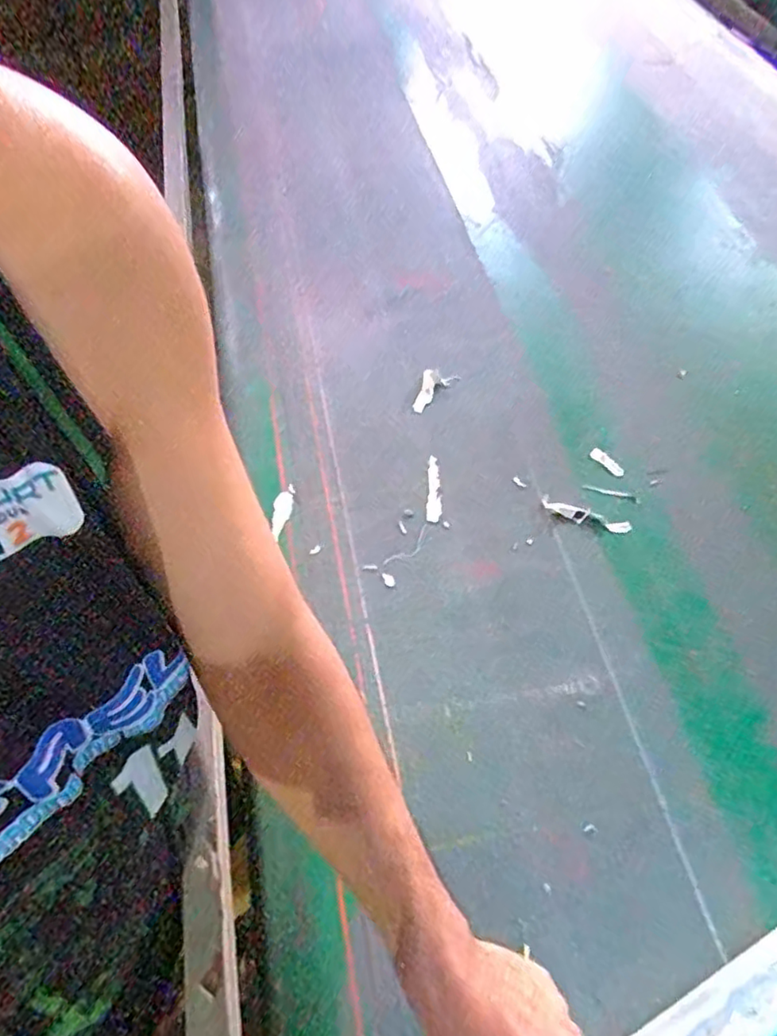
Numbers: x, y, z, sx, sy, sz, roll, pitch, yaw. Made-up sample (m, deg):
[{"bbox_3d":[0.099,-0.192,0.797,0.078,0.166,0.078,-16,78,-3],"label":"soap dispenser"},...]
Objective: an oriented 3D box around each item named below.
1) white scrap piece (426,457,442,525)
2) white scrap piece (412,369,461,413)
[{"bbox_3d":[0.052,-0.034,0.677,0.016,0.004,0.087,4,59,1],"label":"white scrap piece"},{"bbox_3d":[0.056,-0.158,0.760,0.043,0.014,0.067,22,61,11],"label":"white scrap piece"}]

